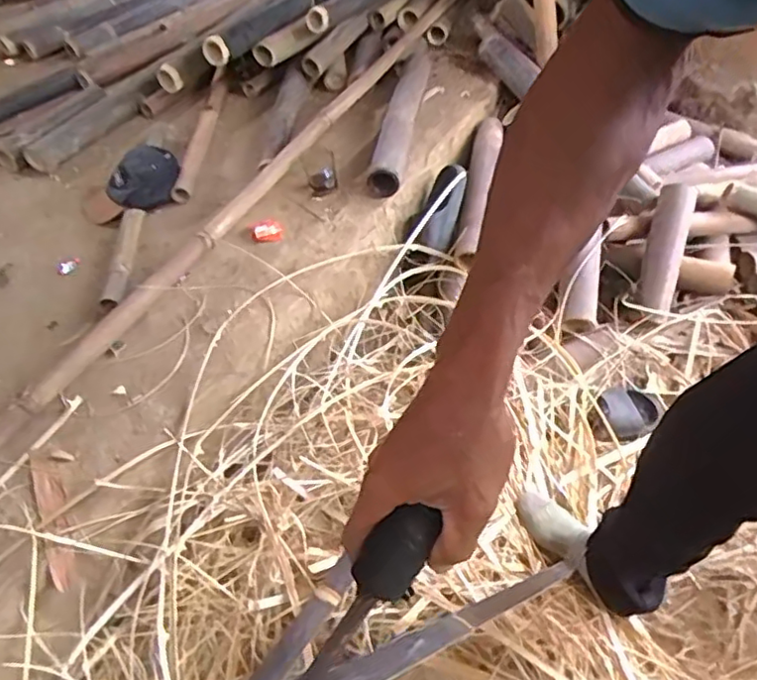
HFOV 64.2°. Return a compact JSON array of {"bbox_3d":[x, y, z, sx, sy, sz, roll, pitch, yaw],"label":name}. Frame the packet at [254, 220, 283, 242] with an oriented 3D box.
[{"bbox_3d":[-0.240,-0.235,1.305,0.058,0.026,0.051,-12,49,-7],"label":"packet"}]

